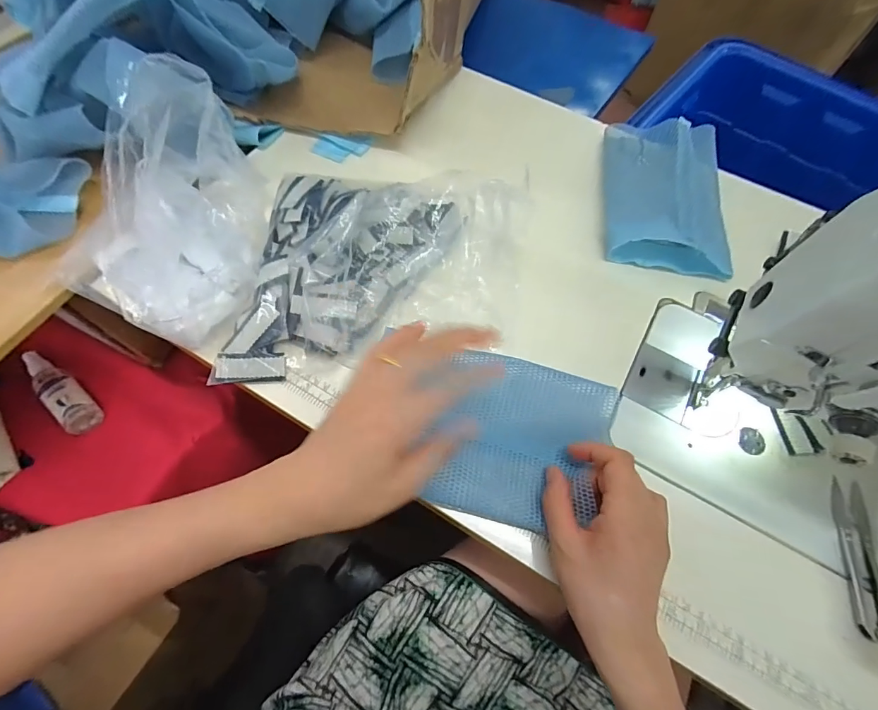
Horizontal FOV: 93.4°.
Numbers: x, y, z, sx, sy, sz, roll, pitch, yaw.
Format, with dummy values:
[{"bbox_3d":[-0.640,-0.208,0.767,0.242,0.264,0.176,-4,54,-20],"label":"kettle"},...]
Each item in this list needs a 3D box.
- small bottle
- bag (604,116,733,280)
[{"bbox_3d":[-0.463,0.037,0.503,0.133,0.034,0.035,41,69,15],"label":"small bottle"},{"bbox_3d":[0.255,-0.190,0.472,0.122,0.043,0.226,10,64,1],"label":"bag"}]

